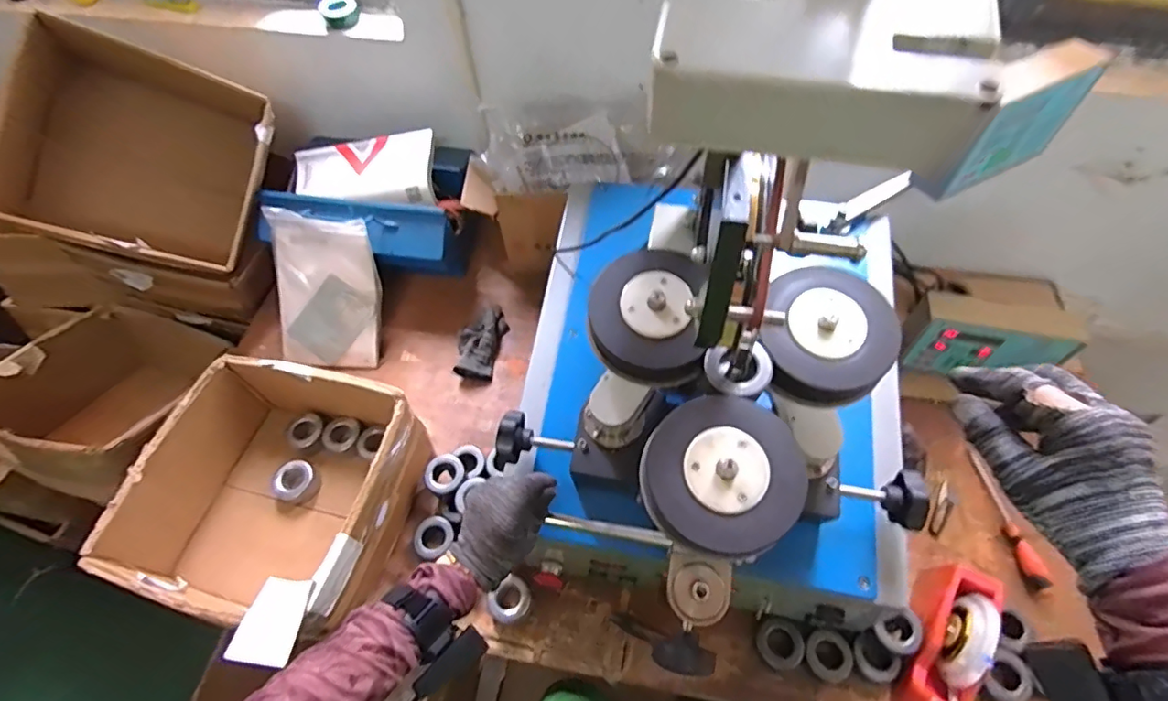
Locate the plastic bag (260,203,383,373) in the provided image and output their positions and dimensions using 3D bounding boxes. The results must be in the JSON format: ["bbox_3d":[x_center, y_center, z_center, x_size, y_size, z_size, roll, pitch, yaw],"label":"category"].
[{"bbox_3d":[-0.470,-0.108,0.986,0.181,0.032,0.266,4,100,1],"label":"plastic bag"}]

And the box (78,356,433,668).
[{"bbox_3d":[-0.440,0.212,0.794,0.324,0.175,0.340,13,59,9],"label":"box"}]

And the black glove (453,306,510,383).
[{"bbox_3d":[-0.199,-0.021,1.029,0.086,0.038,0.154,7,59,6],"label":"black glove"}]

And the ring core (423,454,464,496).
[{"bbox_3d":[-0.216,0.192,0.841,0.054,0.026,0.060,38,66,22],"label":"ring core"}]

